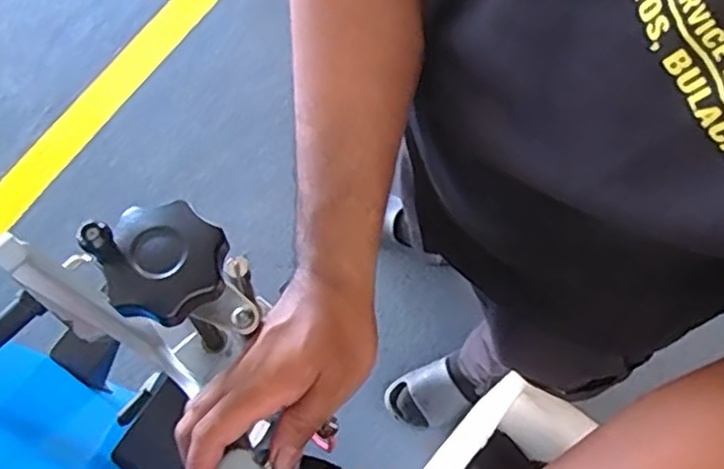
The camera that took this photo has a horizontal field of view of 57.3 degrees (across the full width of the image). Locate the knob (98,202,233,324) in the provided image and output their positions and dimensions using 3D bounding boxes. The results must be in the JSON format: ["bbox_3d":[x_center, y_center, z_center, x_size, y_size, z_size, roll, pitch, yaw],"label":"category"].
[{"bbox_3d":[-0.109,0.013,0.367,0.061,0.019,0.066,-1,69,2],"label":"knob"}]

